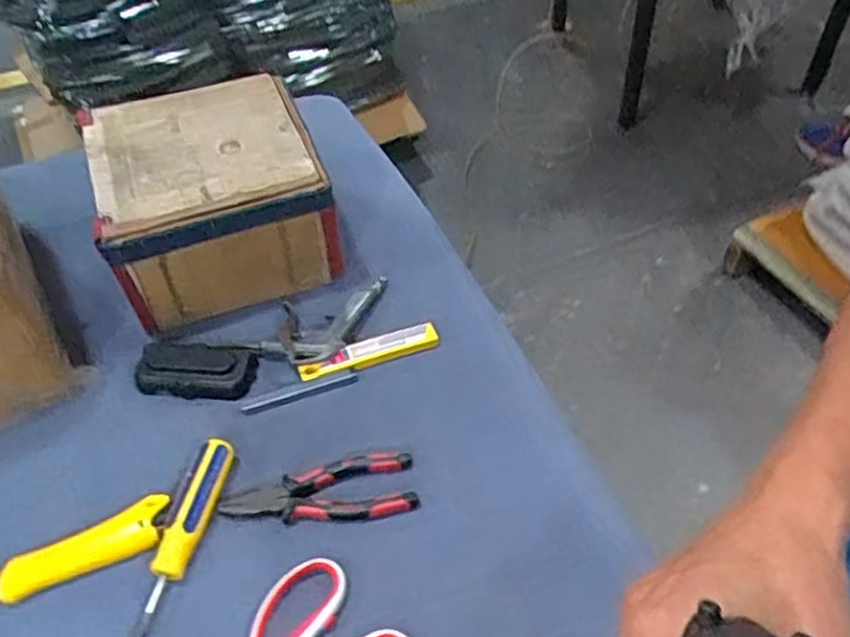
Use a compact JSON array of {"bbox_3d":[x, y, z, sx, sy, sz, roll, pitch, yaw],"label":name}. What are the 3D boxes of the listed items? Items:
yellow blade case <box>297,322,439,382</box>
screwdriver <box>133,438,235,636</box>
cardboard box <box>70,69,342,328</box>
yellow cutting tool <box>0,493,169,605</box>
[{"bbox_3d":[-0.052,0.031,0.683,0.135,0.016,0.026,-17,50,-15],"label":"yellow blade case"},{"bbox_3d":[-0.190,0.178,0.546,0.031,0.025,0.192,7,48,6],"label":"screwdriver"},{"bbox_3d":[-0.217,-0.122,0.739,0.210,0.139,0.212,-18,50,-16],"label":"cardboard box"},{"bbox_3d":[-0.277,0.180,0.551,0.157,0.012,0.038,-18,50,-16],"label":"yellow cutting tool"}]

